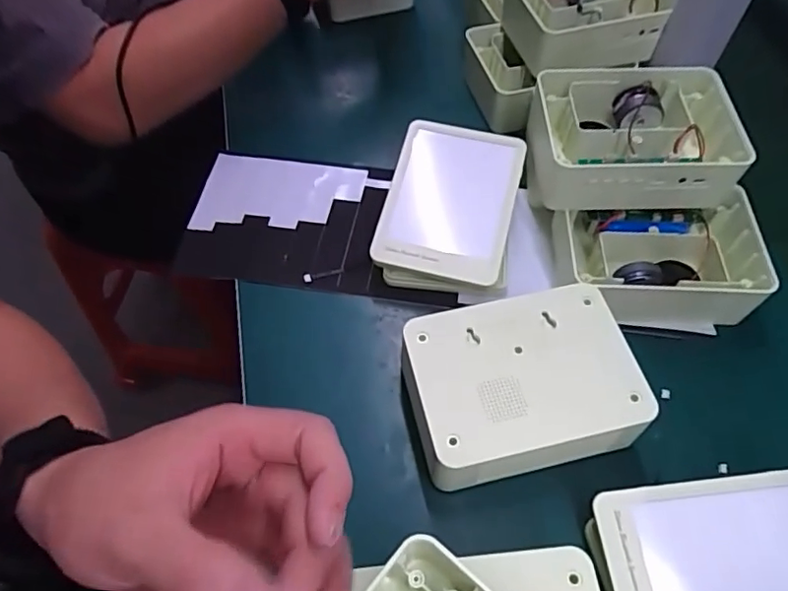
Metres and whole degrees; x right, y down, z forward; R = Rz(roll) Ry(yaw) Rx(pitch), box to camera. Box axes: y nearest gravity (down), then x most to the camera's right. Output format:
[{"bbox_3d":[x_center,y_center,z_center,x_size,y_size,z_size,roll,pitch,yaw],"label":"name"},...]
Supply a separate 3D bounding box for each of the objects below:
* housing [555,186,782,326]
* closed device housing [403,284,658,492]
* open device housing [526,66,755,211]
[{"bbox_3d":[0.201,-0.028,0.436,0.158,0.046,0.099,1,57,0],"label":"housing"},{"bbox_3d":[0.080,0.062,0.375,0.142,0.063,0.104,-9,58,-6],"label":"closed device housing"},{"bbox_3d":[0.184,-0.127,0.443,0.149,0.050,0.118,1,57,0],"label":"open device housing"}]

